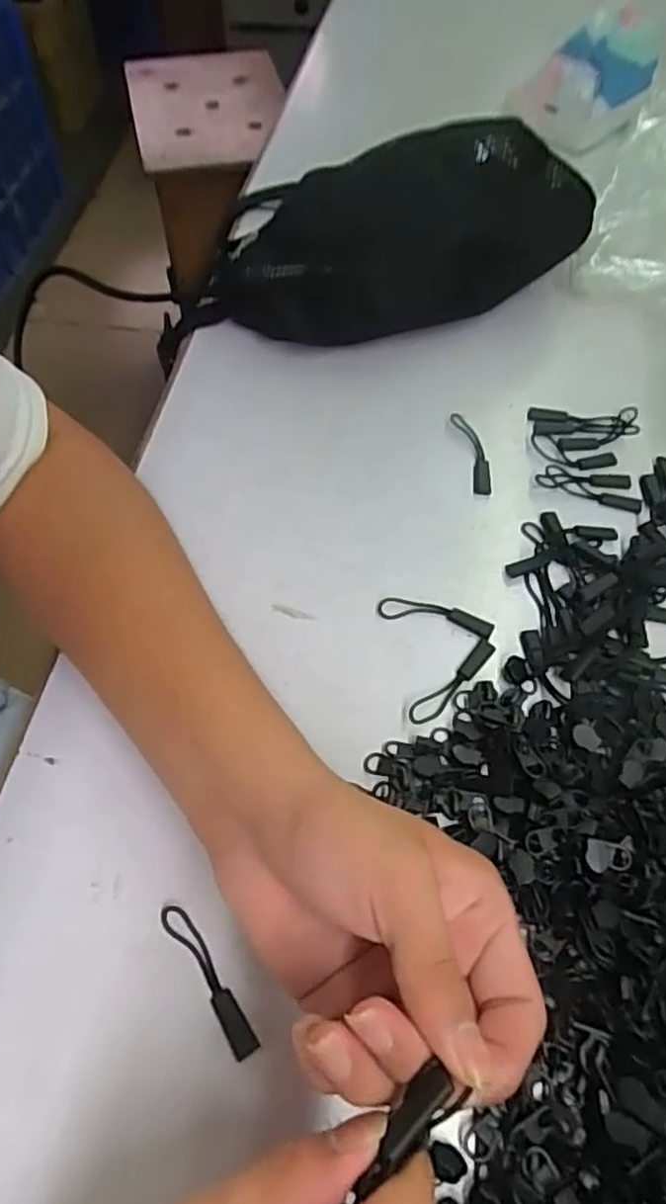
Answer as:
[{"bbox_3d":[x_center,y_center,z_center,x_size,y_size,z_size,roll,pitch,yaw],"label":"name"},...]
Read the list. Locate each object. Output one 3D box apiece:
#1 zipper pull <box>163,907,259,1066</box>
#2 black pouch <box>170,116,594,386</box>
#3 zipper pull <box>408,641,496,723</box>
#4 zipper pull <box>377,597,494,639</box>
[{"bbox_3d":[-0.050,0.150,0.269,0.011,0.004,0.063,-33,66,-18],"label":"zipper pull"},{"bbox_3d":[0.025,-0.243,0.447,0.284,0.088,0.124,-9,61,-6],"label":"black pouch"},{"bbox_3d":[0.060,0.039,0.335,0.061,0.005,0.012,-39,68,-21],"label":"zipper pull"},{"bbox_3d":[0.054,0.007,0.354,0.061,0.004,0.013,11,61,5],"label":"zipper pull"}]

